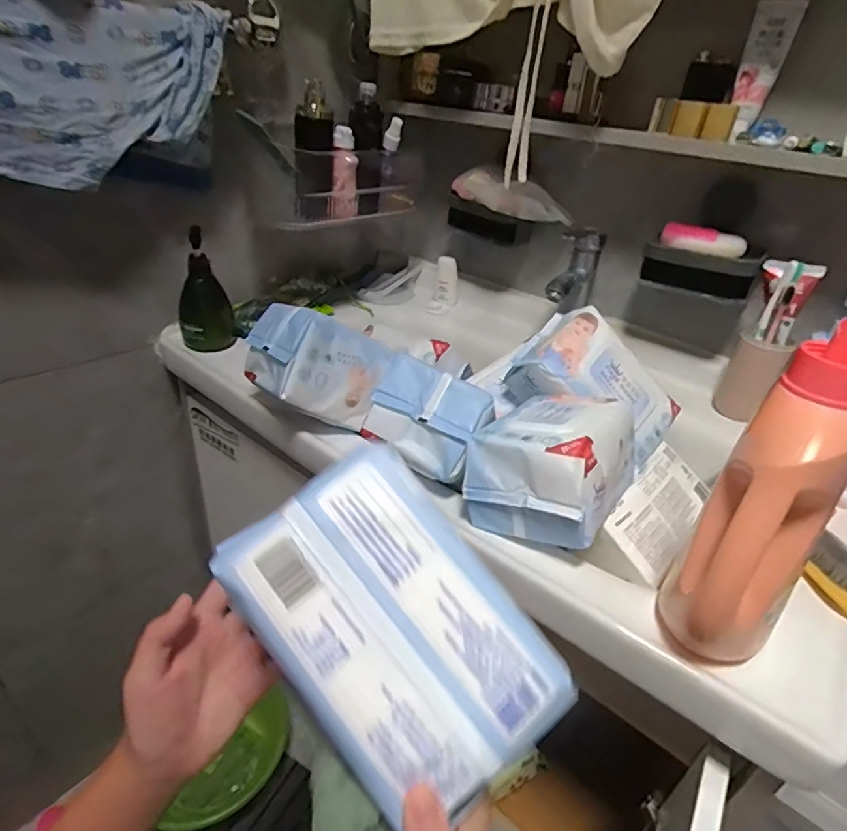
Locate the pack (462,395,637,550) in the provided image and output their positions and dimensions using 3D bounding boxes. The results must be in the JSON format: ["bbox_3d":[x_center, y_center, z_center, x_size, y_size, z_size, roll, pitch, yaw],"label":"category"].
[{"bbox_3d":[0.121,0.040,0.472,0.121,0.100,0.163,11,20,32],"label":"pack"}]

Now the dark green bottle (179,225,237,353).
[{"bbox_3d":[-0.284,-0.158,0.669,0.066,0.139,0.055,-8,34,-21],"label":"dark green bottle"}]

